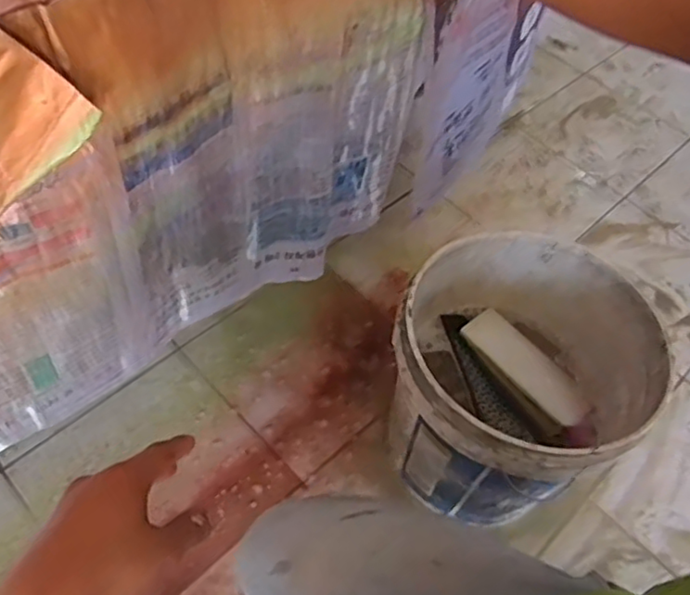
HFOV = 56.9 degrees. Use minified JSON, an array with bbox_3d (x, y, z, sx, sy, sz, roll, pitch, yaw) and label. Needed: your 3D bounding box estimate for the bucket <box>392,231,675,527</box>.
[{"bbox_3d":[0.206,0.121,0.825,0.290,0.279,0.293,3,55,-4],"label":"bucket"}]

